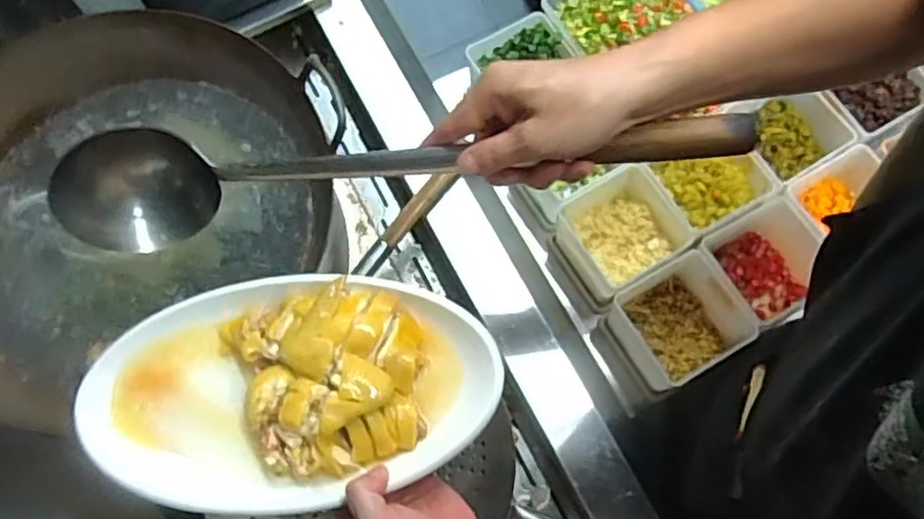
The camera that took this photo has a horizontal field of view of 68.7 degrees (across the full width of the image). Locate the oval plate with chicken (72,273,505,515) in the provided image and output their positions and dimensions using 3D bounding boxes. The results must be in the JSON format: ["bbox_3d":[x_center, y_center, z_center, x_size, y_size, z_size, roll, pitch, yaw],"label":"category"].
[{"bbox_3d":[-0.135,0.106,0.542,0.324,0.049,0.173,-3,70,1],"label":"oval plate with chicken"}]

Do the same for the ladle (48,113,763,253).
[{"bbox_3d":[-0.058,-0.059,0.514,0.517,0.115,0.071,-1,70,12],"label":"ladle"}]

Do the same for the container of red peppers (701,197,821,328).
[{"bbox_3d":[0.346,0.011,0.781,0.117,0.081,0.117,-28,72,-7],"label":"container of red peppers"}]

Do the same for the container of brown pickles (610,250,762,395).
[{"bbox_3d":[0.239,0.072,0.754,0.113,0.078,0.115,-29,72,-8],"label":"container of brown pickles"}]

